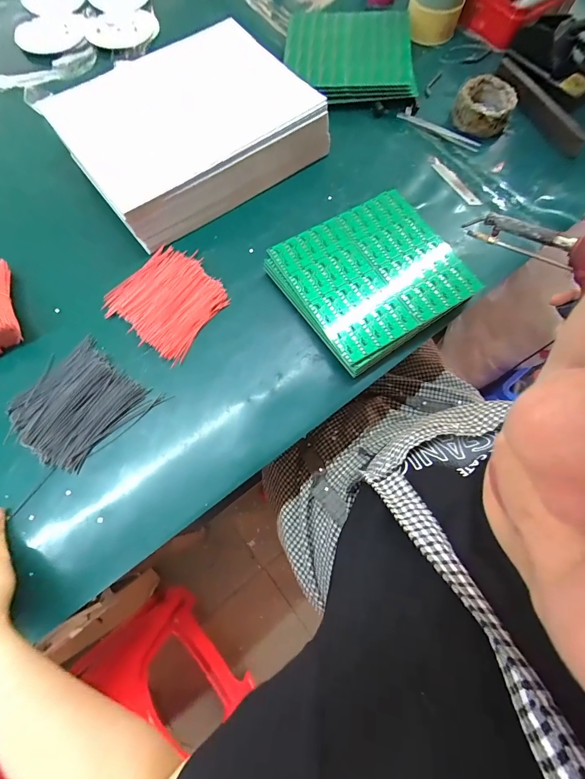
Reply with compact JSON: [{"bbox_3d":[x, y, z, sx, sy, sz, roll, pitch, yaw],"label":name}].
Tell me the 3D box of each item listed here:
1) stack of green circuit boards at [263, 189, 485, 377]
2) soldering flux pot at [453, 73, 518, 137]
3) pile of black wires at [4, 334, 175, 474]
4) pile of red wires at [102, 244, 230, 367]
[{"bbox_3d":[0.105,-0.150,0.455,0.221,0.032,0.195,-33,76,-12],"label":"stack of green circuit boards"},{"bbox_3d":[0.317,-0.469,0.568,0.089,0.050,0.095,24,72,5],"label":"soldering flux pot"},{"bbox_3d":[-0.246,0.019,0.397,0.124,0.013,0.131,38,74,10],"label":"pile of black wires"},{"bbox_3d":[-0.160,-0.121,0.444,0.139,0.010,0.128,40,75,10],"label":"pile of red wires"}]

